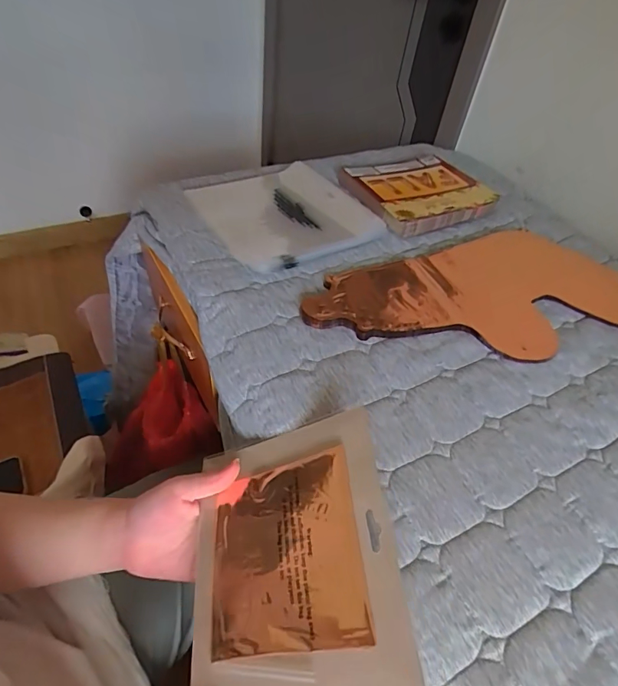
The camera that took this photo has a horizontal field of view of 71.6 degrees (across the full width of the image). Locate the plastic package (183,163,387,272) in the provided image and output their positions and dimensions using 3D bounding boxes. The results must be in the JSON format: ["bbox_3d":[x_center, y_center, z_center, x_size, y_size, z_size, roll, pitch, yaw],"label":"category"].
[{"bbox_3d":[-0.032,-0.188,0.608,0.219,0.027,0.204,-25,54,-28],"label":"plastic package"}]

